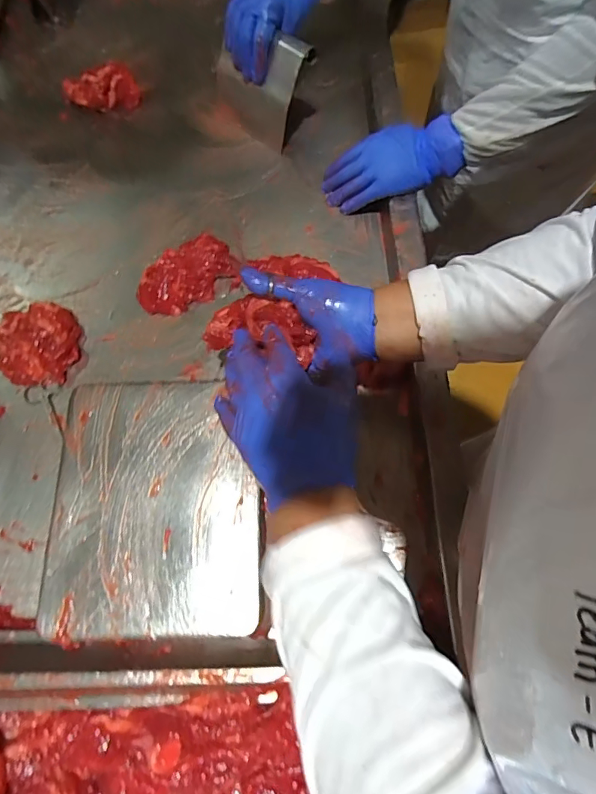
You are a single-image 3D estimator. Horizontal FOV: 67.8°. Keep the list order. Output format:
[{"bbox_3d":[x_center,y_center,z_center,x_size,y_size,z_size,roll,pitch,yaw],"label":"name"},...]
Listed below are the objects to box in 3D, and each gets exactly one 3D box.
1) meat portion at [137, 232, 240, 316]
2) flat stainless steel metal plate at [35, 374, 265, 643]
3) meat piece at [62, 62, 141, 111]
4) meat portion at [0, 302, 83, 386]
[{"bbox_3d":[-0.149,-0.162,0.592,0.138,0.036,0.085,-30,73,-10],"label":"meat portion"},{"bbox_3d":[-0.126,0.090,0.394,0.182,0.011,0.217,-1,70,0],"label":"flat stainless steel metal plate"},{"bbox_3d":[-0.306,-0.484,0.690,0.110,0.030,0.059,-5,71,-1],"label":"meat piece"},{"bbox_3d":[-0.340,-0.069,0.569,0.112,0.030,0.103,-2,70,0],"label":"meat portion"}]

